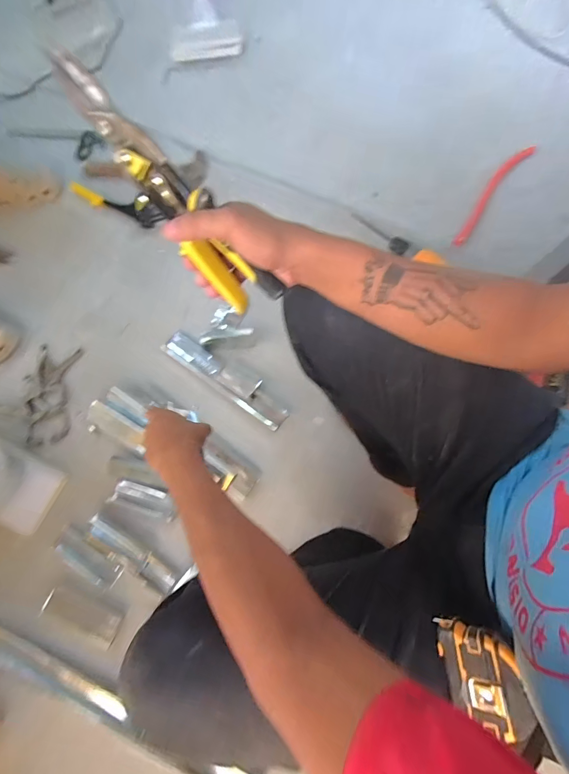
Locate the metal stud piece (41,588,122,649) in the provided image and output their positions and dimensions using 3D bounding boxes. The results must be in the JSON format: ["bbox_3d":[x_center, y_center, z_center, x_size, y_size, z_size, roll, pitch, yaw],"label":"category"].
[{"bbox_3d":[-0.369,0.413,0.629,0.146,0.013,0.049,23,76,5],"label":"metal stud piece"}]

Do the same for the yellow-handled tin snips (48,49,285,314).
[{"bbox_3d":[-0.094,-0.163,0.305,0.031,0.060,0.232,-50,123,-12],"label":"yellow-handled tin snips"}]

